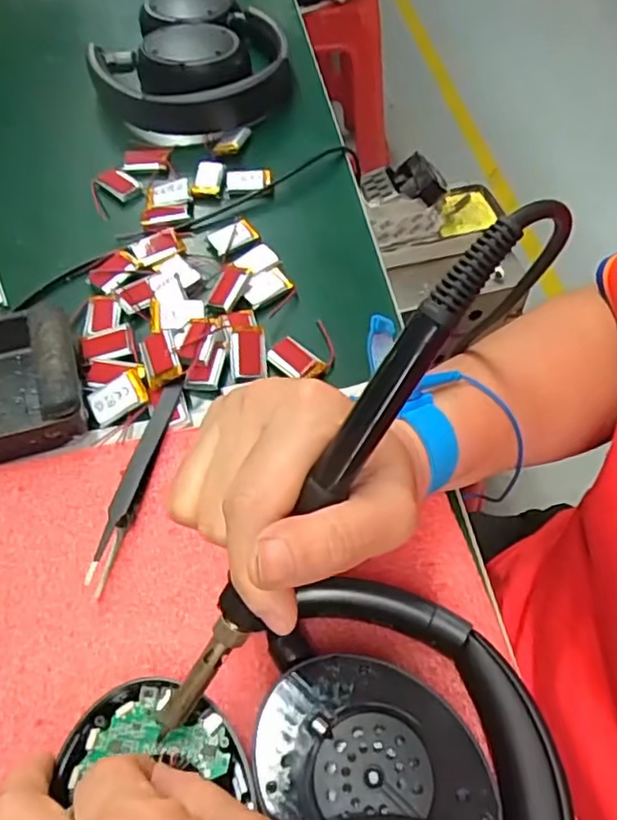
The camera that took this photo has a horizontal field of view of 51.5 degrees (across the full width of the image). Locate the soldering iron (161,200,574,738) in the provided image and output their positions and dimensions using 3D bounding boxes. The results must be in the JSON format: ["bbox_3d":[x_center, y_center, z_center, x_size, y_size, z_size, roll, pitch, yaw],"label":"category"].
[{"bbox_3d":[0.008,0.028,0.203,0.022,0.016,0.211,40,108,22],"label":"soldering iron"}]

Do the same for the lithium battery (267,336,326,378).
[{"bbox_3d":[-0.007,-0.029,0.361,0.032,0.004,0.017,37,62,20],"label":"lithium battery"}]

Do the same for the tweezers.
[{"bbox_3d":[-0.087,0.031,0.314,0.014,0.013,0.113,10,57,4],"label":"tweezers"}]

